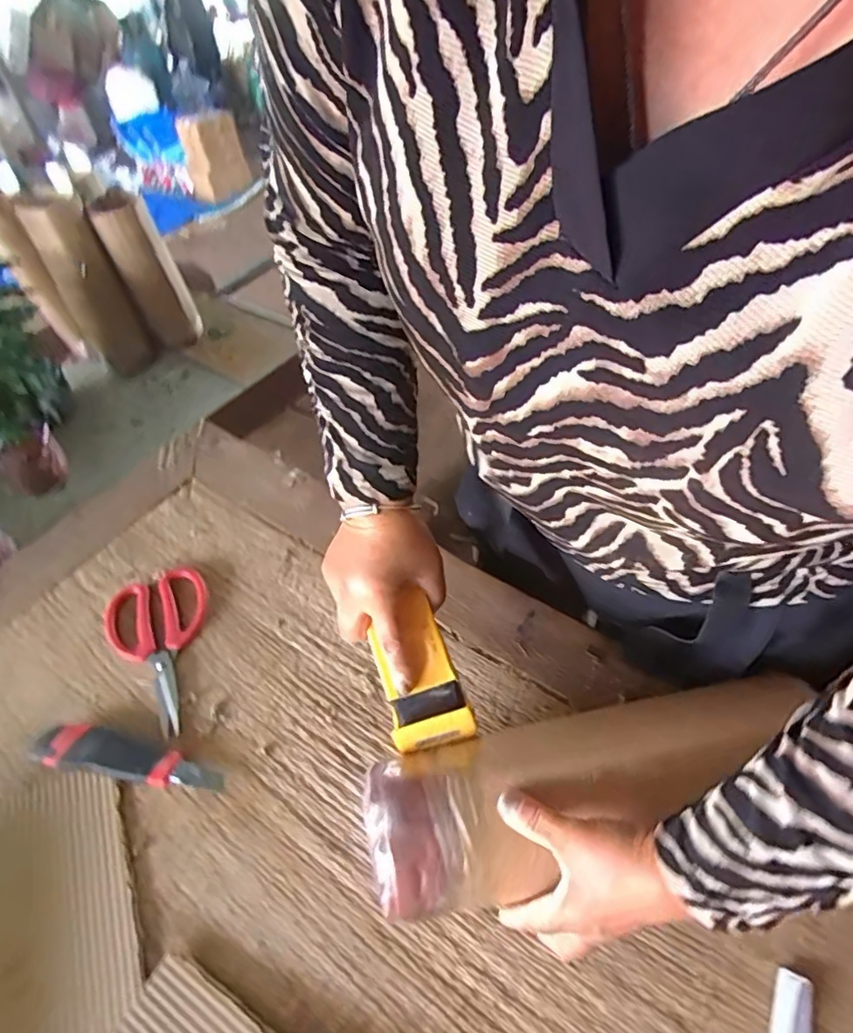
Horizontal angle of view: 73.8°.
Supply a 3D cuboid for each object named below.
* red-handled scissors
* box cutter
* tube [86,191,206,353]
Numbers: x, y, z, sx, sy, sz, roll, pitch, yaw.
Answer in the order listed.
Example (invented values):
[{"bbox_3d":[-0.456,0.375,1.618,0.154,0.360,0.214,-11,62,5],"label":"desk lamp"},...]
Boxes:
[{"bbox_3d":[-0.290,0.139,0.603,0.103,0.019,0.187,-11,50,-7],"label":"red-handled scissors"},{"bbox_3d":[-0.276,0.225,0.524,0.182,0.022,0.042,10,51,11],"label":"box cutter"},{"bbox_3d":[-0.591,-0.506,1.243,0.129,0.335,0.116,-23,50,-15],"label":"tube"}]

